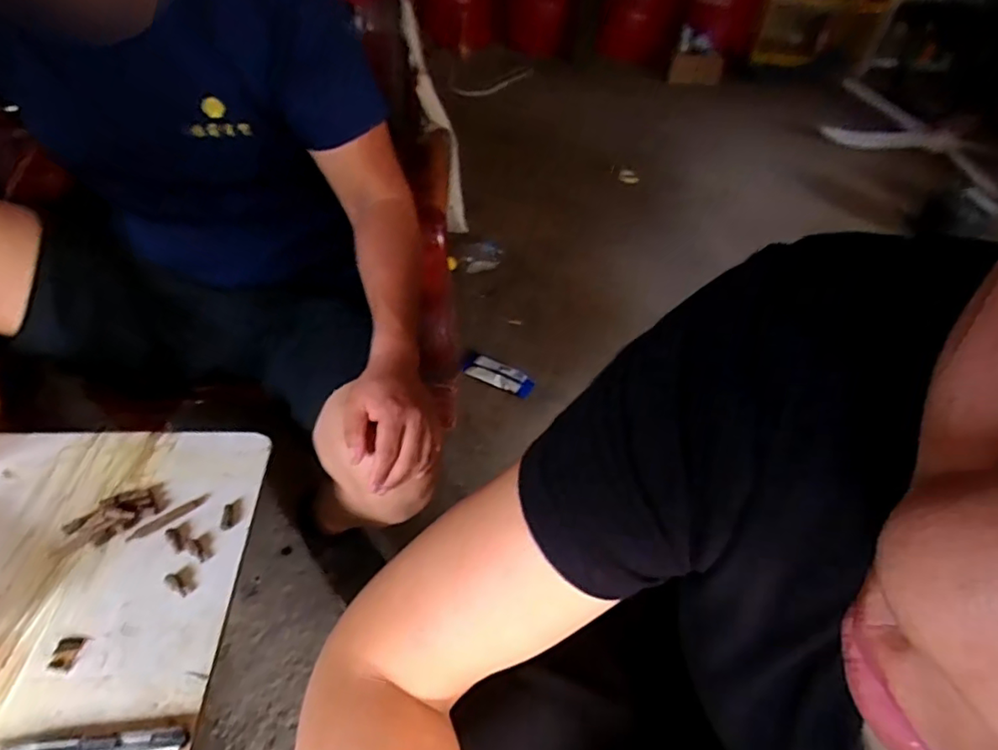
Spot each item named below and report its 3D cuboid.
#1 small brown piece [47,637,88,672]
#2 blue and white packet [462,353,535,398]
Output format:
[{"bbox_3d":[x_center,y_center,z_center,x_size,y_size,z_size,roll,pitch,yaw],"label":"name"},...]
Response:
[{"bbox_3d":[-0.387,0.248,0.508,0.021,0.004,0.028,6,44,-2],"label":"small brown piece"},{"bbox_3d":[-0.003,-0.004,1.406,0.182,0.027,0.061,23,46,18],"label":"blue and white packet"}]

